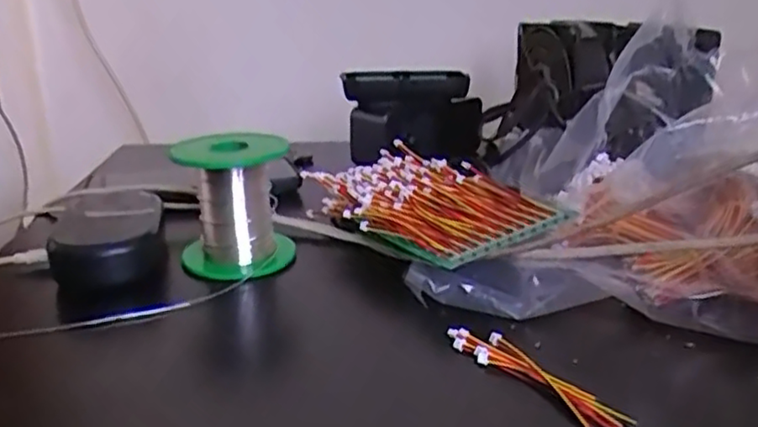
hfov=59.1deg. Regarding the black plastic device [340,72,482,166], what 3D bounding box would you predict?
[{"bbox_3d":[0.036,-0.077,0.565,0.122,0.077,0.045,-7,21,-16],"label":"black plastic device"}]

